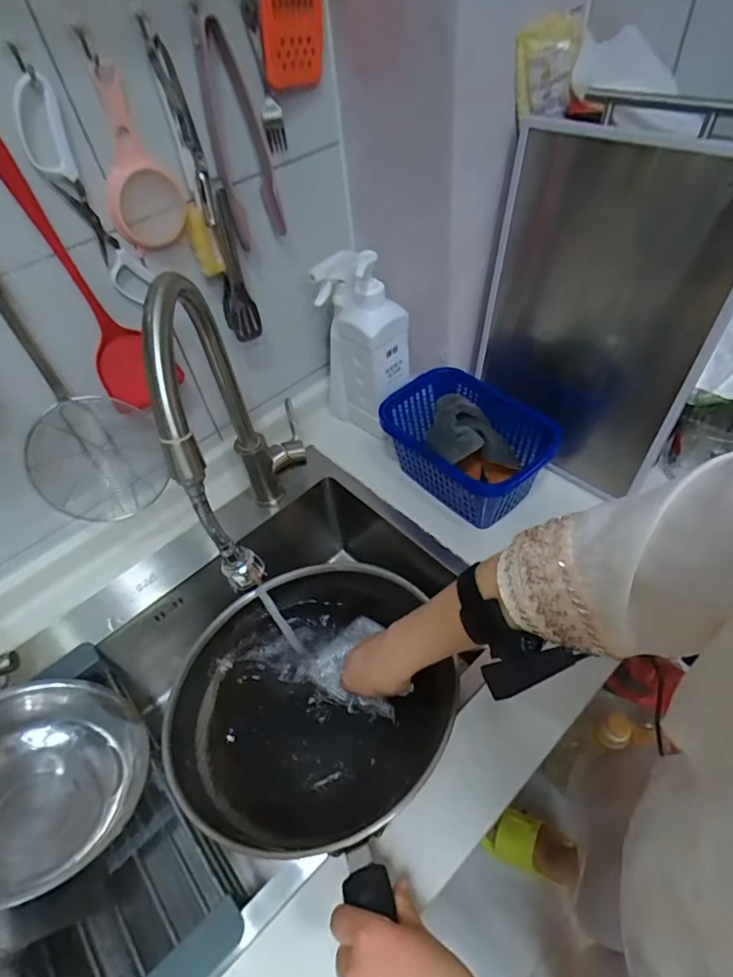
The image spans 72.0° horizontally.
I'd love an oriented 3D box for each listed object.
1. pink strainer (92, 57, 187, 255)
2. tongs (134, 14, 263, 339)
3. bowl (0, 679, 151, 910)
[{"bbox_3d":[-0.234,-0.319,0.500,0.073,0.151,0.014,-31,53,-19],"label":"pink strainer"},{"bbox_3d":[-0.173,-0.311,0.564,0.035,0.309,0.037,-39,55,-24],"label":"tongs"},{"bbox_3d":[-0.348,0.313,0.529,0.190,0.090,0.228,32,35,12],"label":"bowl"}]

